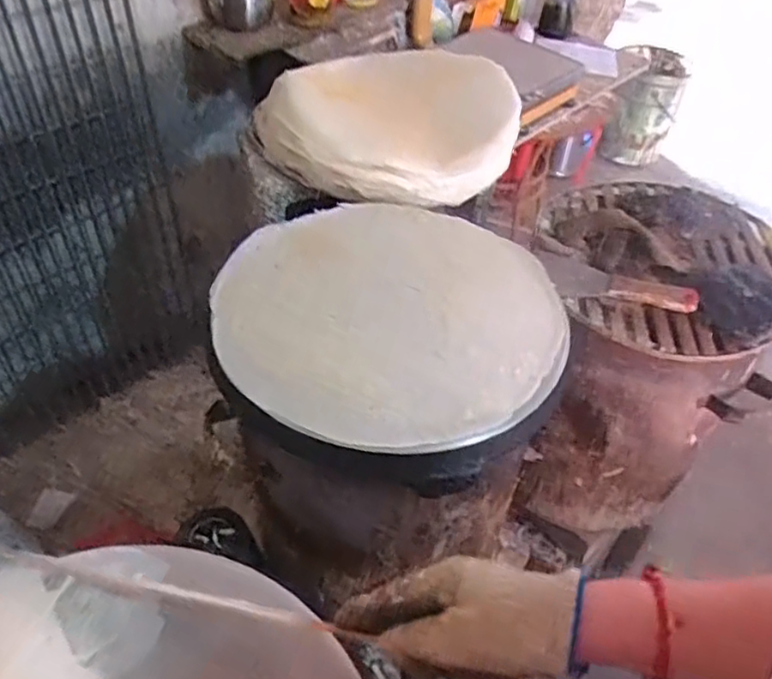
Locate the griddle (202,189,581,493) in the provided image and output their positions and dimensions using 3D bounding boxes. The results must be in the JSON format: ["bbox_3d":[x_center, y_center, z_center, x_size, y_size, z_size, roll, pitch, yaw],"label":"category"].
[{"bbox_3d":[0.007,-0.030,0.734,0.389,0.056,0.390,14,46,10],"label":"griddle"}]

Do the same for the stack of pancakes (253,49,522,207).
[{"bbox_3d":[0.013,-0.335,1.013,0.383,0.114,0.311,-14,48,-17],"label":"stack of pancakes"}]

